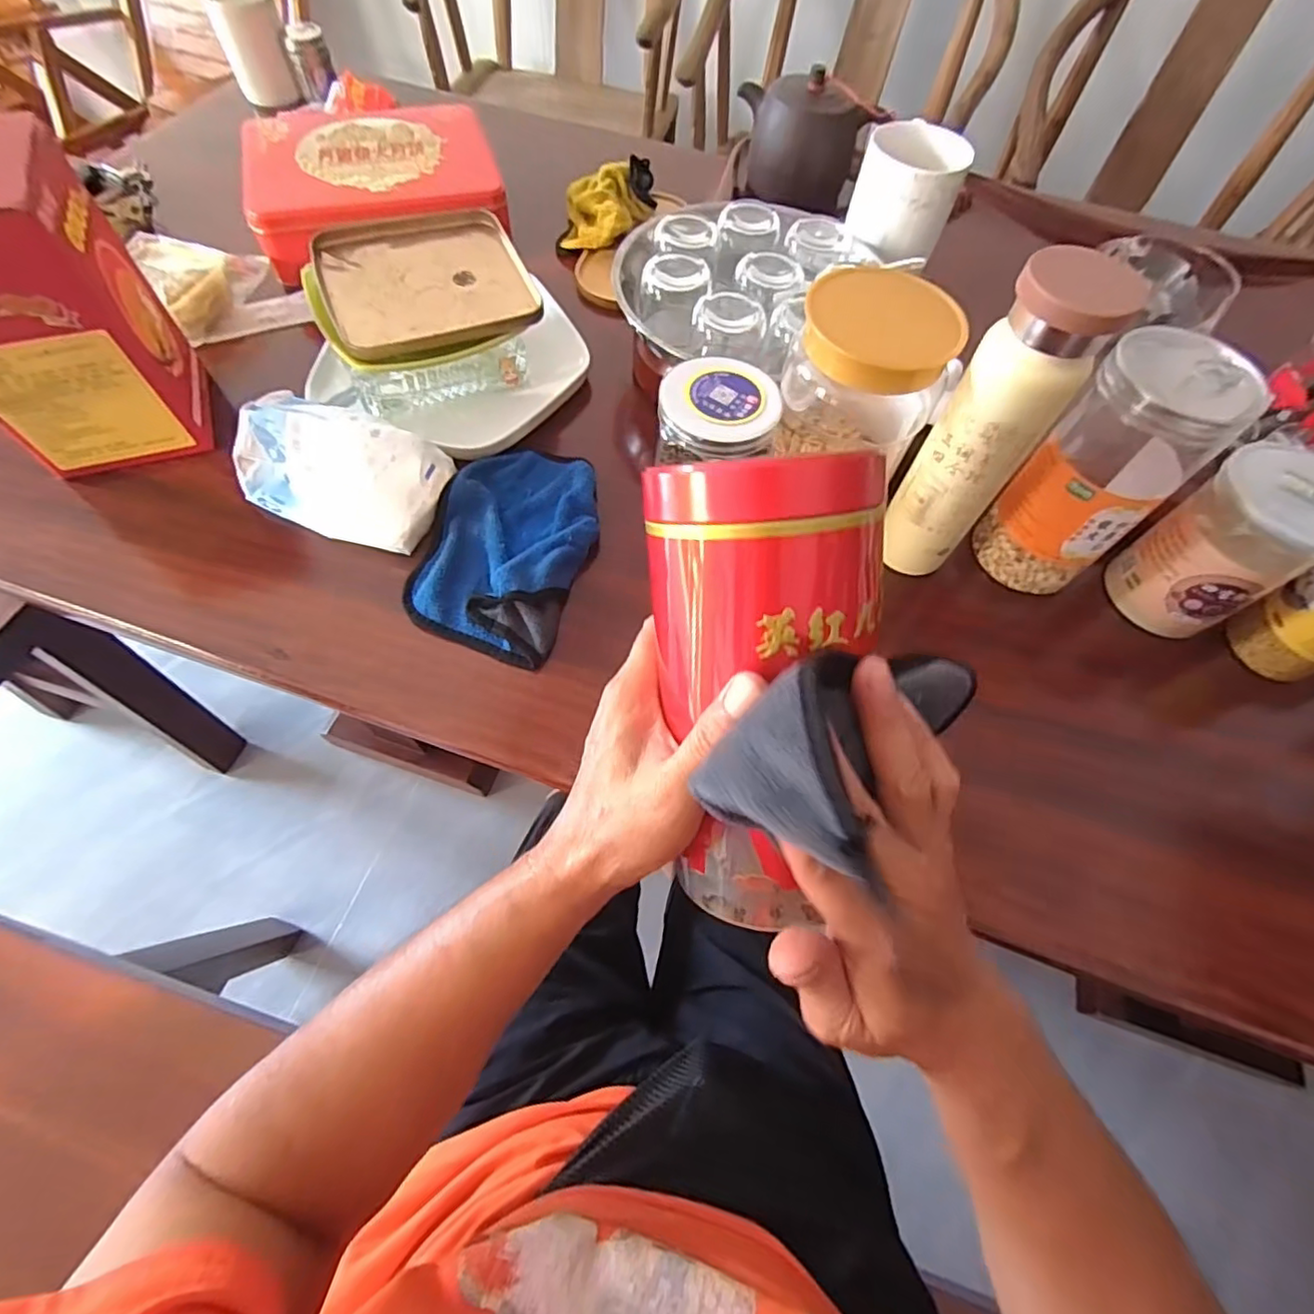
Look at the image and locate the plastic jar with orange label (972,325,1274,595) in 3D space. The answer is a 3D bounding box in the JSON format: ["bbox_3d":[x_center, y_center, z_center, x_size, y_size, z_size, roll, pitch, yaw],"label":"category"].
[{"bbox_3d":[0.296,-0.120,0.402,0.074,0.163,0.079,2,62,-3],"label":"plastic jar with orange label"}]

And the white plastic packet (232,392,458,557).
[{"bbox_3d":[-0.225,-0.139,0.421,0.129,0.059,0.089,18,63,6],"label":"white plastic packet"}]

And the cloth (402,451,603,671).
[{"bbox_3d":[-0.106,-0.086,0.436,0.115,0.025,0.171,19,63,6],"label":"cloth"}]

